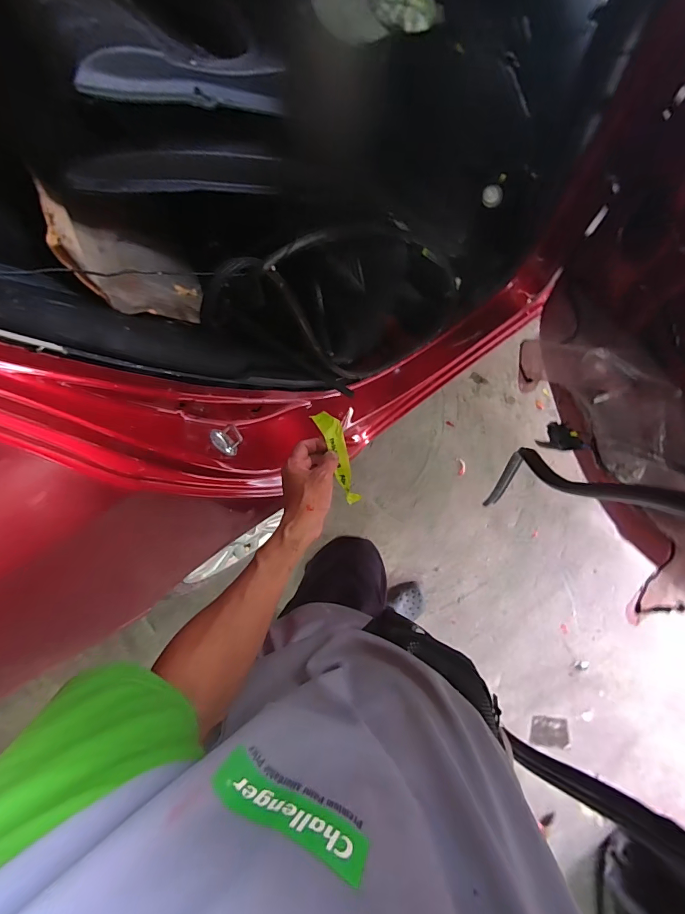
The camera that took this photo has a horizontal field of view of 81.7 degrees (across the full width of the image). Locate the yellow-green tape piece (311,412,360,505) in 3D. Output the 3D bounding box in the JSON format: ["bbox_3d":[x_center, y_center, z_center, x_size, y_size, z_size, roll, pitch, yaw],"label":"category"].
[{"bbox_3d":[-0.006,0.006,0.585,0.036,0.039,0.144,-17,103,0],"label":"yellow-green tape piece"}]

